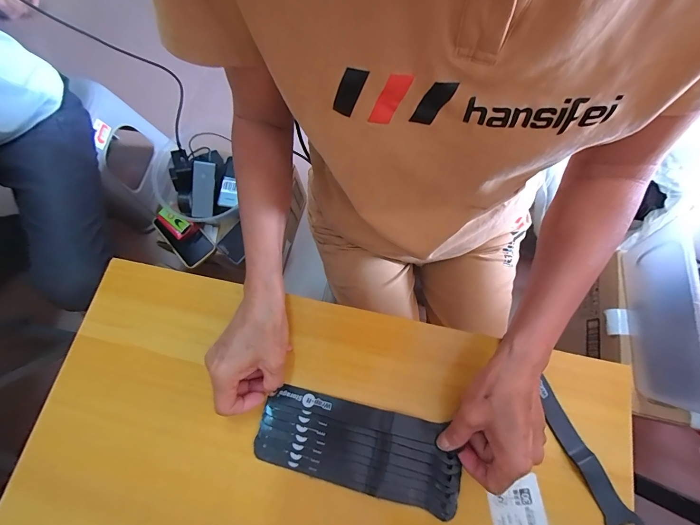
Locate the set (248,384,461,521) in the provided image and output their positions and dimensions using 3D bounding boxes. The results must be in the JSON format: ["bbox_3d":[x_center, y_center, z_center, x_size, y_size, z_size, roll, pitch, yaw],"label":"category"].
[{"bbox_3d":[0.006,0.179,0.306,0.195,0.011,0.075,13,73,8],"label":"set"}]

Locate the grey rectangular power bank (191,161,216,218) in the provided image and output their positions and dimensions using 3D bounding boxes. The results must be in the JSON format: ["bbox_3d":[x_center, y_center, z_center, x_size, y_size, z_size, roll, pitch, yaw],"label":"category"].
[{"bbox_3d":[-0.328,-0.162,0.695,0.044,0.017,0.120,7,95,5],"label":"grey rectangular power bank"}]

